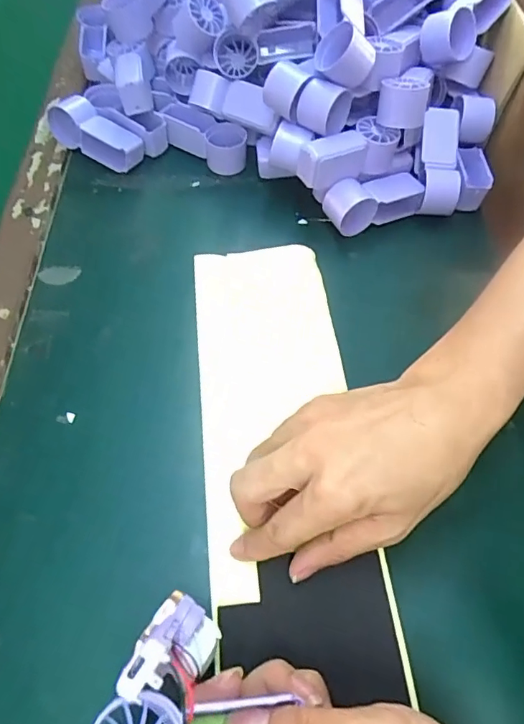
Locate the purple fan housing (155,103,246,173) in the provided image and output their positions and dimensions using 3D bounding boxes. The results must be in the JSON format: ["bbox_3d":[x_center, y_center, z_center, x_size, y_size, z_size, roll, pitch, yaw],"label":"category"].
[{"bbox_3d":[-0.056,-0.214,0.482,0.100,0.038,0.036,29,62,14],"label":"purple fan housing"}]

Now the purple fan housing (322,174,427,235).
[{"bbox_3d":[0.101,-0.143,0.449,0.088,0.038,0.036,-17,61,-12],"label":"purple fan housing"}]

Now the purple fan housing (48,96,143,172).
[{"bbox_3d":[-0.156,-0.215,0.475,0.092,0.035,0.036,32,63,15],"label":"purple fan housing"}]

